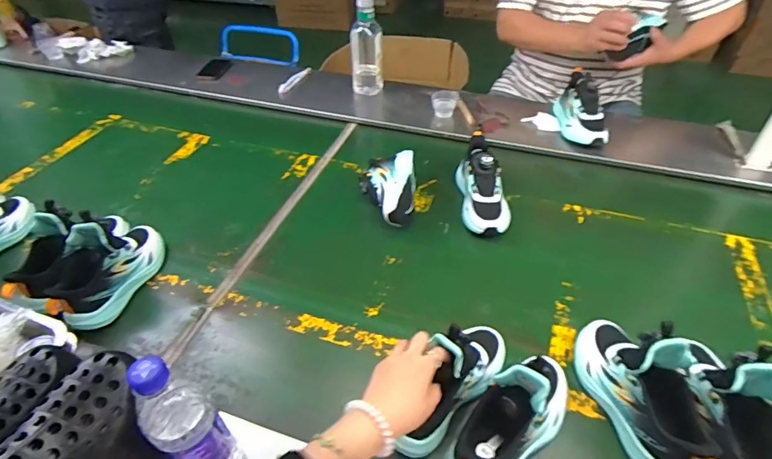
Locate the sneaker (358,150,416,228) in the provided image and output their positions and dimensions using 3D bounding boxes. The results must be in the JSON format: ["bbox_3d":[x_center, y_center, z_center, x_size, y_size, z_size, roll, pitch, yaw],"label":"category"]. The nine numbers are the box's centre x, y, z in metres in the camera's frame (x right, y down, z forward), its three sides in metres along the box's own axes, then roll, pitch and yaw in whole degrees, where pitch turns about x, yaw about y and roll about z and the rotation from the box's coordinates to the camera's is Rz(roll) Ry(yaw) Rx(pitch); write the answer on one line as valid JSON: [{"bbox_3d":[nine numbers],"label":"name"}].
[{"bbox_3d":[0.004,-0.085,0.903,0.113,0.082,0.220,-3,43,-3],"label":"sneaker"}]

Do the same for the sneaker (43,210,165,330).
[{"bbox_3d":[-0.456,0.048,0.715,0.082,0.132,0.209,10,44,12],"label":"sneaker"}]

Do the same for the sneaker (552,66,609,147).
[{"bbox_3d":[0.458,-0.285,1.041,0.073,0.105,0.198,-2,42,-1],"label":"sneaker"}]

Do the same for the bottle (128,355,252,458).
[{"bbox_3d":[-0.199,0.214,0.459,0.064,0.254,0.065,28,50,28],"label":"bottle"}]

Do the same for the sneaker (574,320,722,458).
[{"bbox_3d":[0.322,0.192,0.554,0.083,0.136,0.216,-9,43,-9],"label":"sneaker"}]

